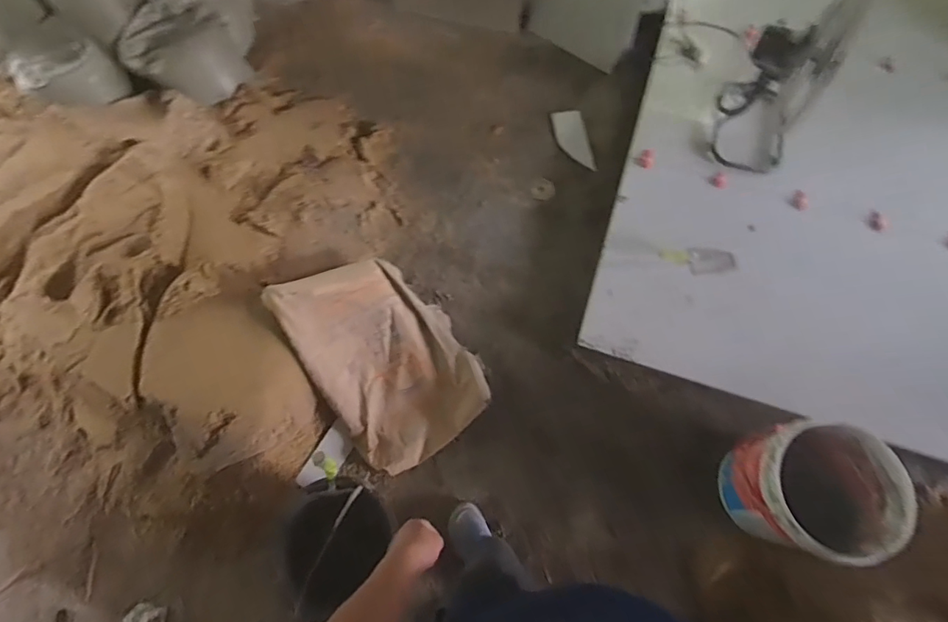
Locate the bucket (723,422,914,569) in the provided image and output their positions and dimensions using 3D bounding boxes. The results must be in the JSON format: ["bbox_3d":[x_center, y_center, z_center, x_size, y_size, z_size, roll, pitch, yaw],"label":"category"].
[{"bbox_3d":[0.872,0.467,1.291,0.344,0.296,0.315,0,71,0],"label":"bucket"}]

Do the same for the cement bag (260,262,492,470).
[{"bbox_3d":[-0.270,0.134,1.529,0.437,0.120,0.647,-32,88,-16],"label":"cement bag"}]

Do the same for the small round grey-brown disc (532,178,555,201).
[{"bbox_3d":[0.256,-0.446,1.816,0.086,0.012,0.088,-7,65,15],"label":"small round grey-brown disc"}]

